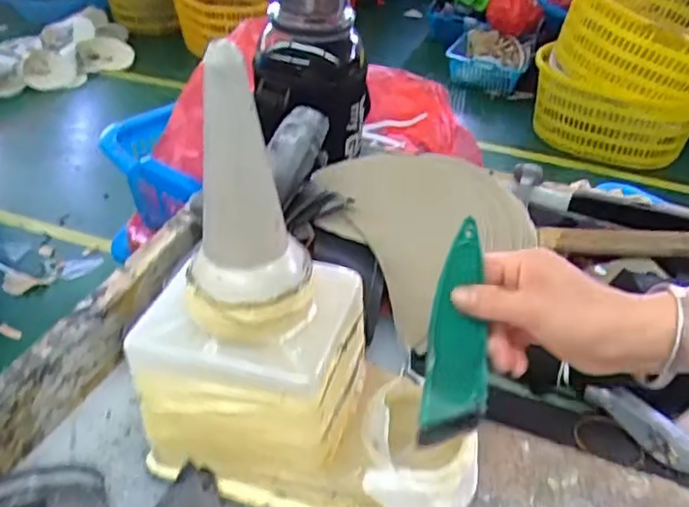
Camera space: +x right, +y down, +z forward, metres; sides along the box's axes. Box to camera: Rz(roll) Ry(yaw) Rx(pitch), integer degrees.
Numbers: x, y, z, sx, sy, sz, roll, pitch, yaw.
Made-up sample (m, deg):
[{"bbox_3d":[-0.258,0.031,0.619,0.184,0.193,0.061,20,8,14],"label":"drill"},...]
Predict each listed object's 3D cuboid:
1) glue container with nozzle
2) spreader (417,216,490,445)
[{"bbox_3d":[-0.050,0.020,0.371,0.123,0.246,0.100,12,39,11],"label":"glue container with nozzle"},{"bbox_3d":[0.072,0.048,0.404,0.040,0.132,0.016,6,-7,2],"label":"spreader"}]

